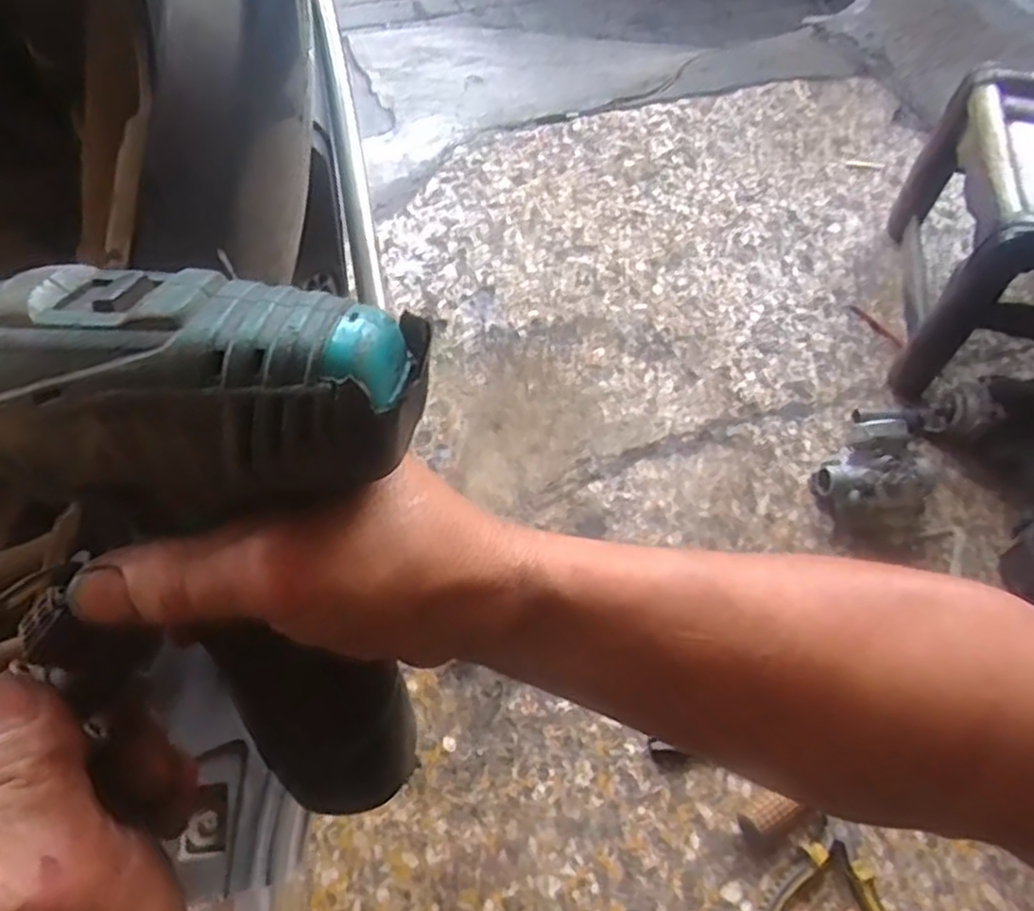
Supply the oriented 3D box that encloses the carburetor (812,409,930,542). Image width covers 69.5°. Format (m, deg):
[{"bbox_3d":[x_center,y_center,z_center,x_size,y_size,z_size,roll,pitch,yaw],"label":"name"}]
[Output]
[{"bbox_3d":[0.372,0.027,0.779,0.102,0.094,0.101,0,57,0],"label":"carburetor"}]

